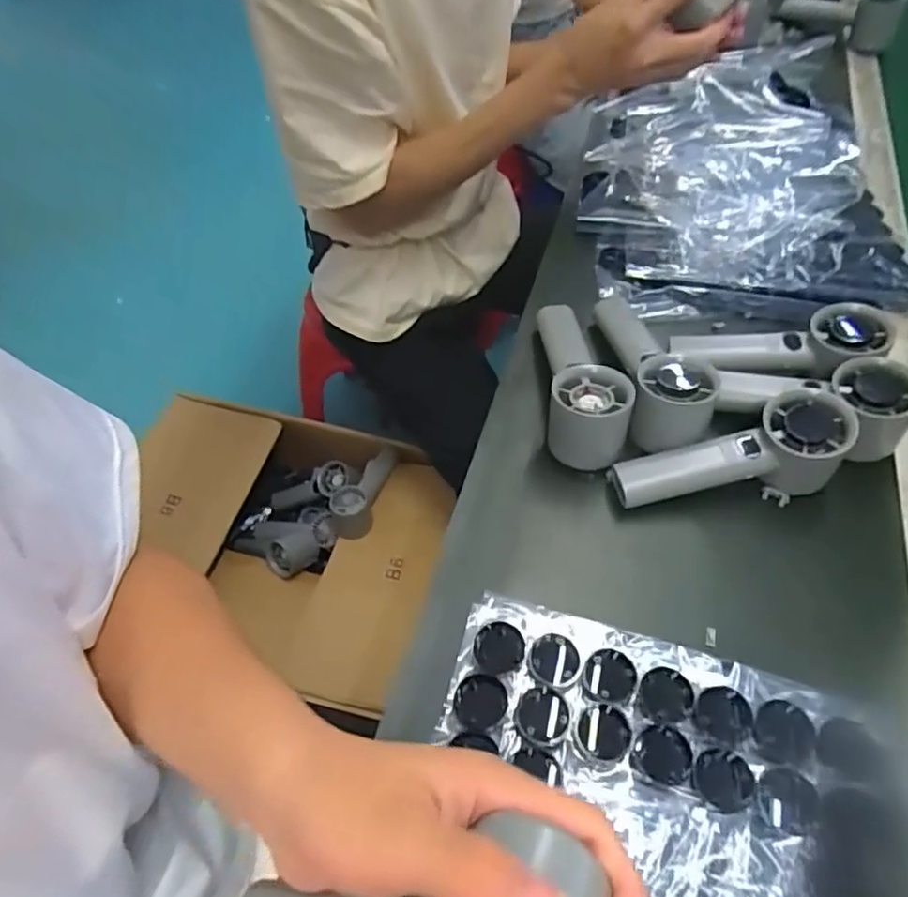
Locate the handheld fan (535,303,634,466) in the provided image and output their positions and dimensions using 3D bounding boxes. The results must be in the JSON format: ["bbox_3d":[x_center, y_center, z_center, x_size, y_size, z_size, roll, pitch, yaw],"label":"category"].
[{"bbox_3d":[0.098,-0.062,0.482,0.055,0.054,0.156,4,55,1],"label":"handheld fan"}]

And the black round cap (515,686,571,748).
[{"bbox_3d":[0.049,0.146,0.345,0.029,0.005,0.031,1,55,-1],"label":"black round cap"}]

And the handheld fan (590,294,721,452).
[{"bbox_3d":[0.154,-0.067,0.500,0.058,0.051,0.163,-2,42,-3],"label":"handheld fan"}]

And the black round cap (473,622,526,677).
[{"bbox_3d":[0.027,0.120,0.375,0.029,0.010,0.029,1,55,-1],"label":"black round cap"}]

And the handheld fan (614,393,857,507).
[{"bbox_3d":[0.193,0.010,0.448,0.158,0.053,0.051,-14,56,4],"label":"handheld fan"}]

